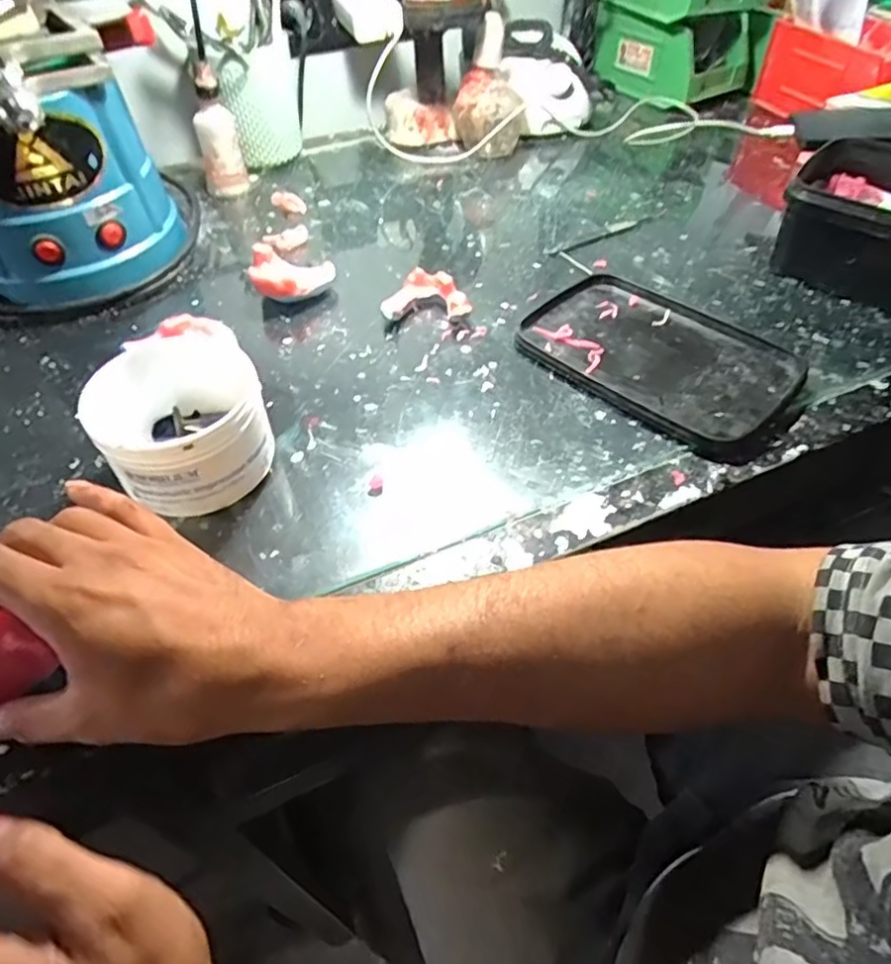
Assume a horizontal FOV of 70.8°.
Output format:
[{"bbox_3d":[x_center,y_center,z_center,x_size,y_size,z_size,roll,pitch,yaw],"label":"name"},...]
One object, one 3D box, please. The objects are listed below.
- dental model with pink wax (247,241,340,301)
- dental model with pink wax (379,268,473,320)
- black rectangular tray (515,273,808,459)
[{"bbox_3d":[-0.126,-0.162,0.503,0.064,0.030,0.050,8,50,8],"label":"dental model with pink wax"},{"bbox_3d":[-0.014,-0.143,0.487,0.065,0.024,0.047,2,49,3],"label":"dental model with pink wax"},{"bbox_3d":[0.150,-0.091,0.444,0.126,0.012,0.180,-37,58,-27],"label":"black rectangular tray"}]

